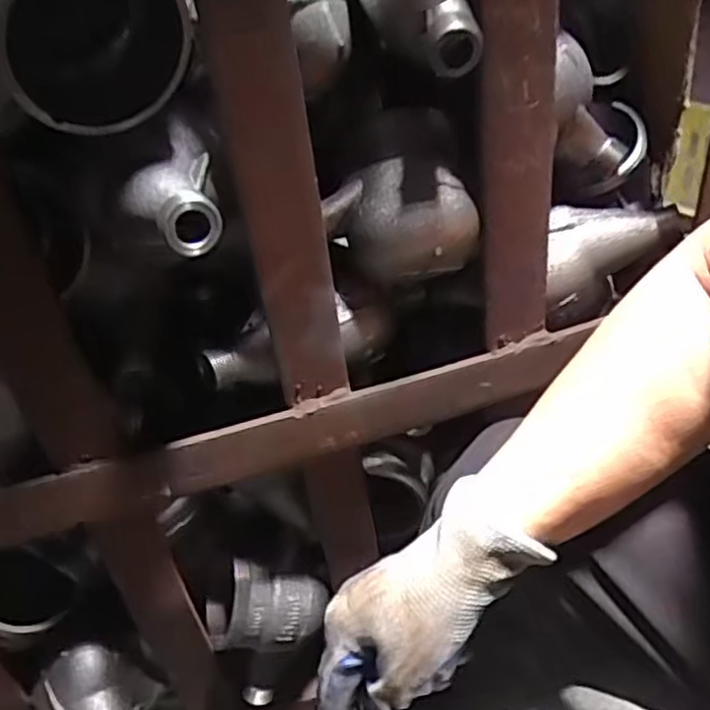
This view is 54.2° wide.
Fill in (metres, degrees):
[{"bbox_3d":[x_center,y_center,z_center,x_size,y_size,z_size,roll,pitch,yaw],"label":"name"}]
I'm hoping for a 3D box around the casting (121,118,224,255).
[{"bbox_3d":[-0.081,-0.070,0.307,0.039,0.029,0.064,-12,53,-6],"label":"casting"}]

